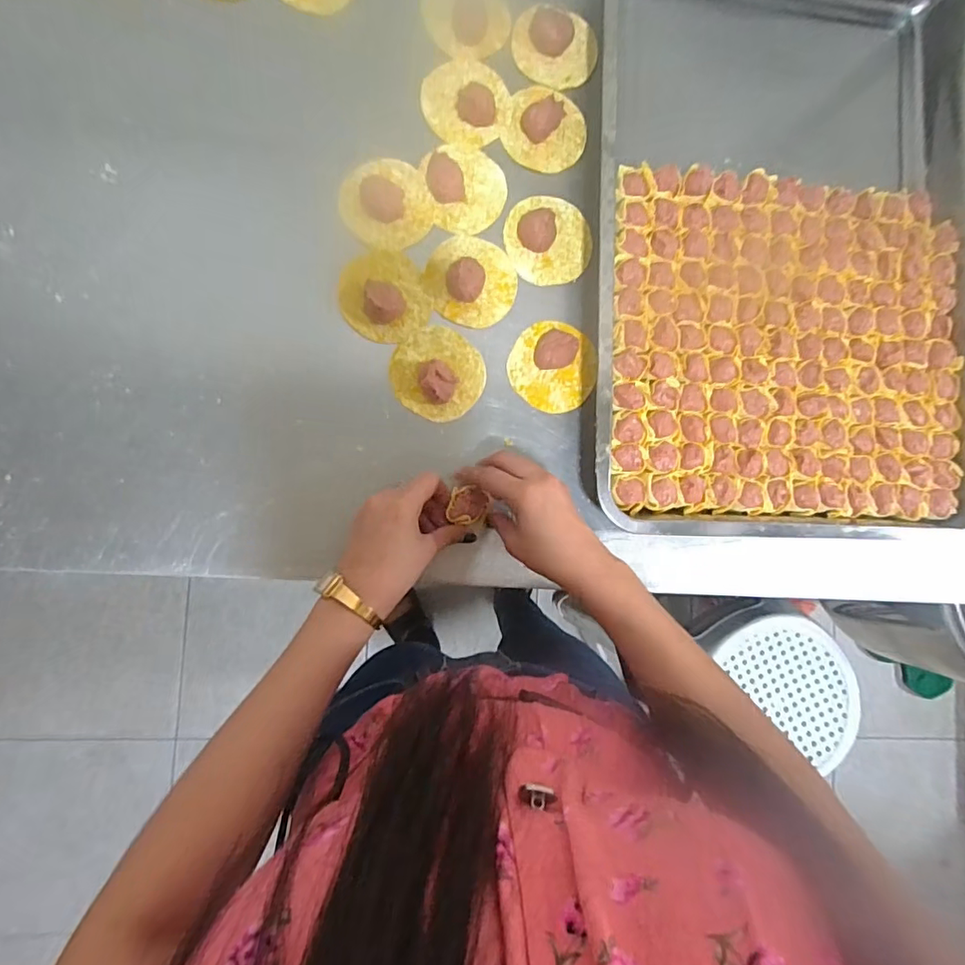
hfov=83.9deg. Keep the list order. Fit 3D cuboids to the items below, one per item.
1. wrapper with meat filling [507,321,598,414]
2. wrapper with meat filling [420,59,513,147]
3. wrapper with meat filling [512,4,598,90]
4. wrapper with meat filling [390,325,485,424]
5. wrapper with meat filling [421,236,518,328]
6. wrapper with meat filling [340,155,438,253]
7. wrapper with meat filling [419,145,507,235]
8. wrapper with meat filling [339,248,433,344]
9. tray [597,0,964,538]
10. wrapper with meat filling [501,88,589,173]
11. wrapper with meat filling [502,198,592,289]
[{"bbox_3d":[0.068,-0.109,0.493,0.082,0.025,0.081,0,87,-9],"label":"wrapper with meat filling"},{"bbox_3d":[-0.015,-0.357,0.500,0.079,0.017,0.085,1,87,-9],"label":"wrapper with meat filling"},{"bbox_3d":[0.071,-0.418,0.515,0.081,0.016,0.070,19,85,-8],"label":"wrapper with meat filling"},{"bbox_3d":[-0.039,-0.099,0.475,0.082,0.027,0.079,0,87,-9],"label":"wrapper with meat filling"},{"bbox_3d":[-0.010,-0.186,0.487,0.083,0.023,0.079,0,87,-9],"label":"wrapper with meat filling"},{"bbox_3d":[-0.087,-0.254,0.486,0.080,0.019,0.084,0,87,-9],"label":"wrapper with meat filling"},{"bbox_3d":[-0.014,-0.273,0.491,0.071,0.020,0.079,-14,90,-9],"label":"wrapper with meat filling"},{"bbox_3d":[-0.087,-0.169,0.474,0.075,0.022,0.081,0,87,-9],"label":"wrapper with meat filling"},{"bbox_3d":[0.297,-0.258,0.523,0.396,0.053,0.612,2,87,-9],"label":"tray"},{"bbox_3d":[0.061,-0.336,0.507,0.079,0.021,0.075,0,87,-9],"label":"wrapper with meat filling"},{"bbox_3d":[0.065,-0.230,0.501,0.082,0.019,0.083,-12,89,-9],"label":"wrapper with meat filling"}]

